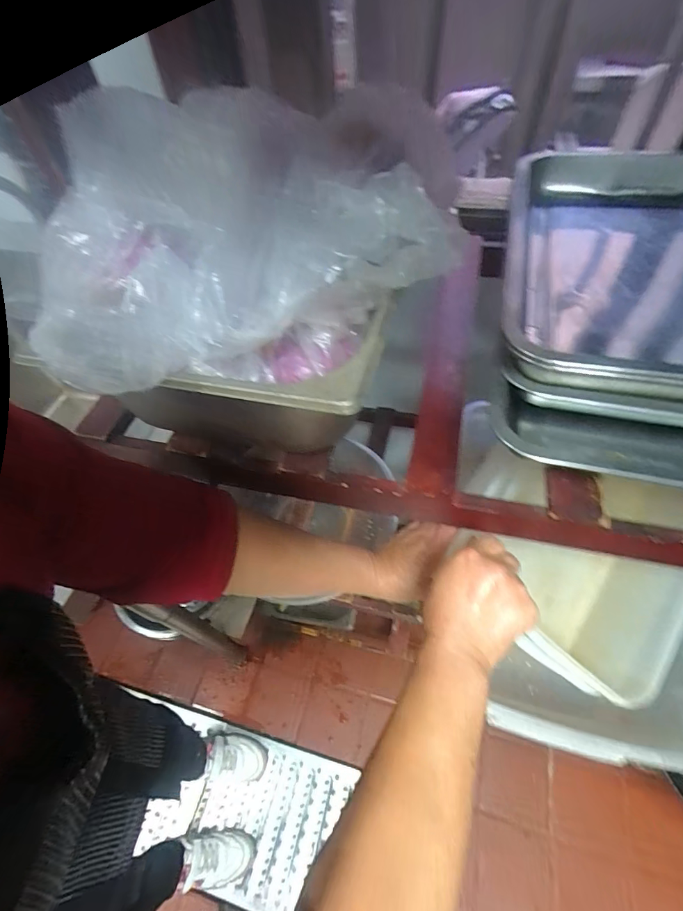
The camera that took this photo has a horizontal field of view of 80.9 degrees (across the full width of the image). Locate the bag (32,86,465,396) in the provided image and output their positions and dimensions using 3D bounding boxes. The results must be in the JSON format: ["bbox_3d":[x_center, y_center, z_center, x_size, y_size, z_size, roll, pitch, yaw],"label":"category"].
[{"bbox_3d":[-0.072,-0.160,0.285,0.241,0.108,0.213,-11,54,-3],"label":"bag"}]

